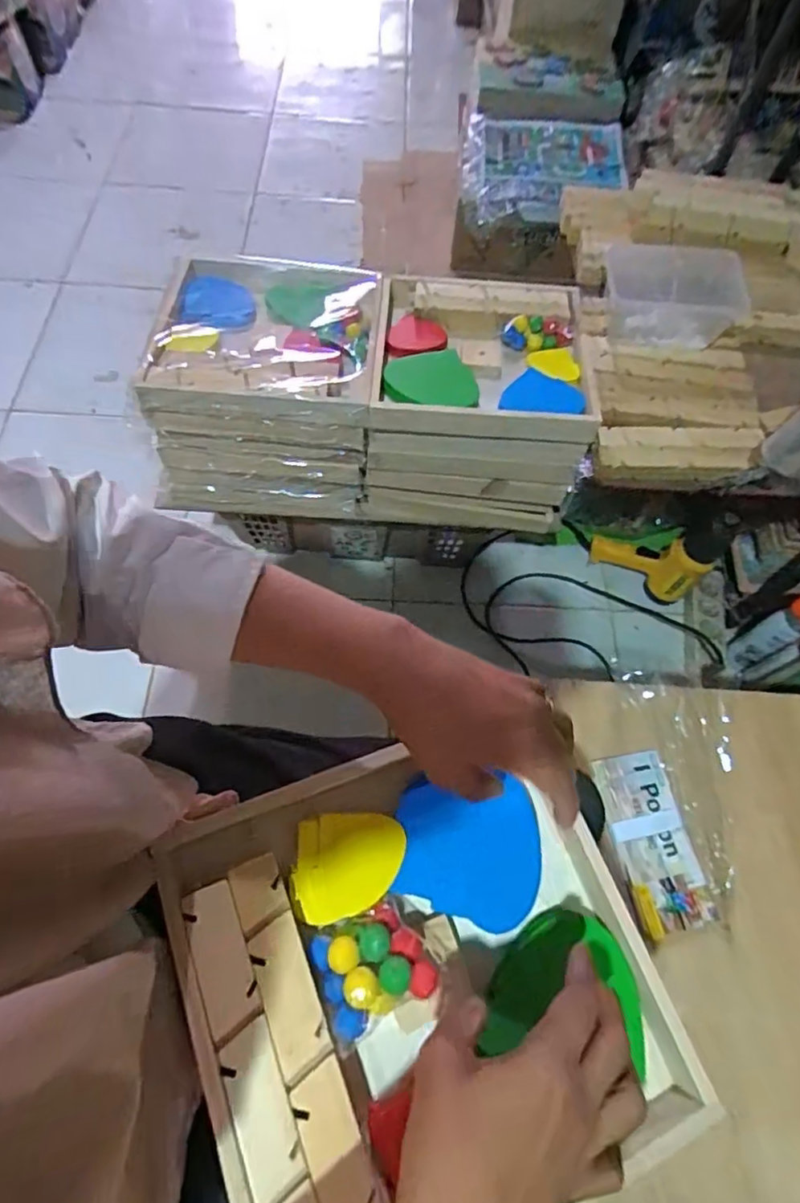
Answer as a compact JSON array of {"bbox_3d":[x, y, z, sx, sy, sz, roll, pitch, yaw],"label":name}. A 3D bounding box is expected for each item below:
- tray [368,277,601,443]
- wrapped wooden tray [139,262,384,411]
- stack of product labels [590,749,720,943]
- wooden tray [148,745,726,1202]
[{"bbox_3d":[0.108,-0.328,0.746,0.266,0.032,0.267,4,63,-1],"label":"tray"},{"bbox_3d":[-0.167,-0.351,0.751,0.269,0.048,0.272,3,63,-1],"label":"wrapped wooden tray"},{"bbox_3d":[0.260,0.245,0.606,0.078,0.012,0.169,-9,64,-8],"label":"stack of product labels"},{"bbox_3d":[0.018,0.231,0.368,0.274,0.067,0.257,-17,66,-11],"label":"wooden tray"}]

